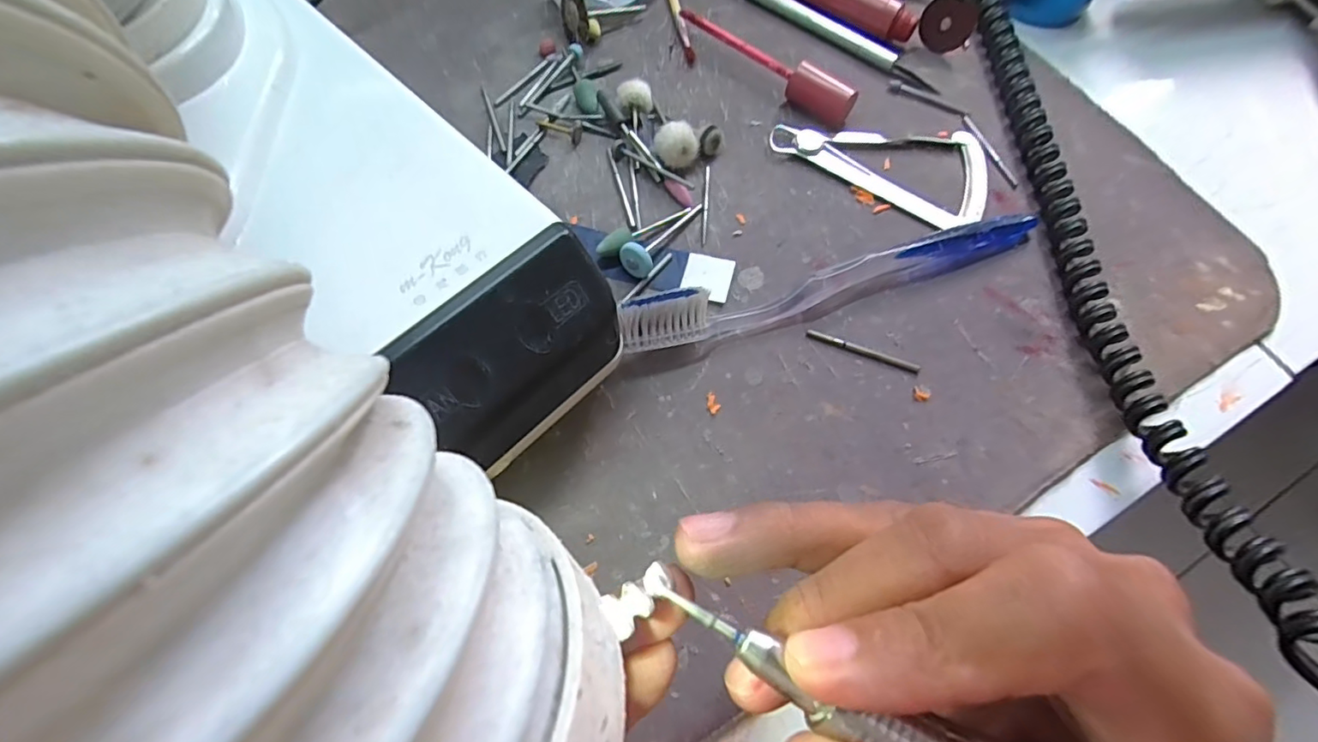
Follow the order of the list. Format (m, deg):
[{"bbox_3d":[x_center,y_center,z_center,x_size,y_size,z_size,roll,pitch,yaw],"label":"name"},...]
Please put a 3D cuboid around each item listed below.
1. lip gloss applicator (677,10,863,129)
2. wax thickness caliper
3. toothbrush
[{"bbox_3d":[0.049,-0.147,0.276,0.097,0.019,0.014,35,69,12],"label":"lip gloss applicator"},{"bbox_3d":[0.105,-0.102,0.267,0.097,0.005,0.056,30,68,10],"label":"wax thickness caliper"},{"bbox_3d":[0.073,-0.038,0.226,0.180,0.022,0.015,-16,68,-10],"label":"toothbrush"}]

